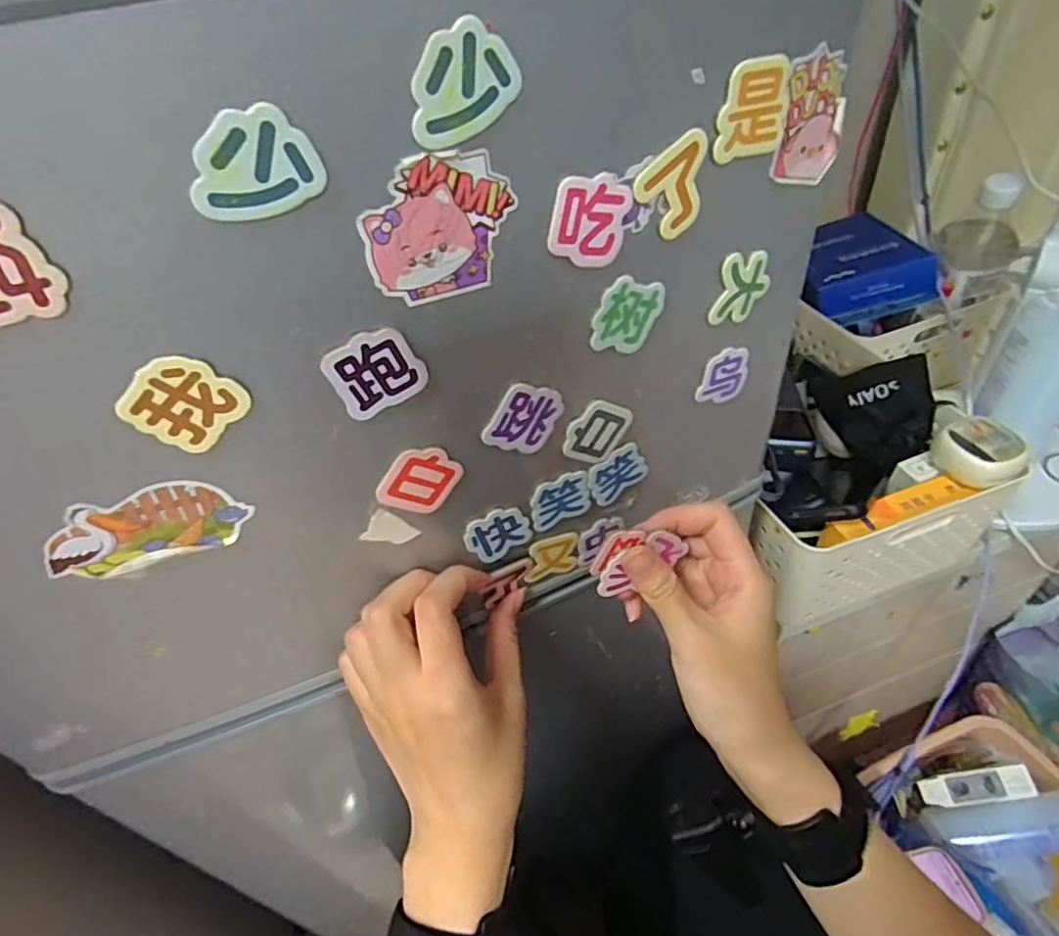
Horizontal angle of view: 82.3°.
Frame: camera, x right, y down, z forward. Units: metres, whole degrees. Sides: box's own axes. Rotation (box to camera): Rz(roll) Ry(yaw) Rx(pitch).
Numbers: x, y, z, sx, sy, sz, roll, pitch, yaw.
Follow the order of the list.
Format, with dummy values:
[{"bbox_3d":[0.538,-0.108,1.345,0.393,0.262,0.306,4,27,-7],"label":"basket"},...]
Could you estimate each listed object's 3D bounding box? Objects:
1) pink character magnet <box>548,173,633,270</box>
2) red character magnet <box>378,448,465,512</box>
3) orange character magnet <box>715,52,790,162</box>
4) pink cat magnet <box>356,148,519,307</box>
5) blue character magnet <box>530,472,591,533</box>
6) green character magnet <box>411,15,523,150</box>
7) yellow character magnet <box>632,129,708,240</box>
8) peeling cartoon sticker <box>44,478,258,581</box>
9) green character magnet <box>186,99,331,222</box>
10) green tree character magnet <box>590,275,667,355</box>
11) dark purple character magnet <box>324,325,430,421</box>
[{"bbox_3d":[0.023,-0.092,0.227,0.033,0.033,0.004,-21,45,-15],"label":"pink character magnet"},{"bbox_3d":[-0.048,0.005,0.269,0.033,0.031,0.004,-51,42,20],"label":"red character magnet"},{"bbox_3d":[0.087,-0.137,0.231,0.035,0.033,0.007,-31,48,-23],"label":"orange character magnet"},{"bbox_3d":[-0.030,-0.081,0.207,0.052,0.046,0.004,-21,44,-14],"label":"pink cat magnet"},{"bbox_3d":[0.017,0.017,0.317,0.033,0.030,0.004,-21,45,-15],"label":"blue character magnet"},{"bbox_3d":[-0.019,-0.115,0.181,0.034,0.029,0.004,-21,44,-14],"label":"green character magnet"},{"bbox_3d":[0.059,-0.109,0.234,0.032,0.033,0.004,-46,46,8],"label":"yellow character magnet"},{"bbox_3d":[-0.149,0.024,0.235,0.070,0.035,0.004,-19,44,-12],"label":"peeling cartoon sticker"},{"bbox_3d":[-0.079,-0.086,0.172,0.036,0.026,0.004,-20,44,-14],"label":"green character magnet"},{"bbox_3d":[0.043,-0.066,0.262,0.035,0.033,0.004,-22,45,-15],"label":"green tree character magnet"},{"bbox_3d":[-0.057,-0.036,0.227,0.034,0.032,0.004,-18,44,-12],"label":"dark purple character magnet"}]

